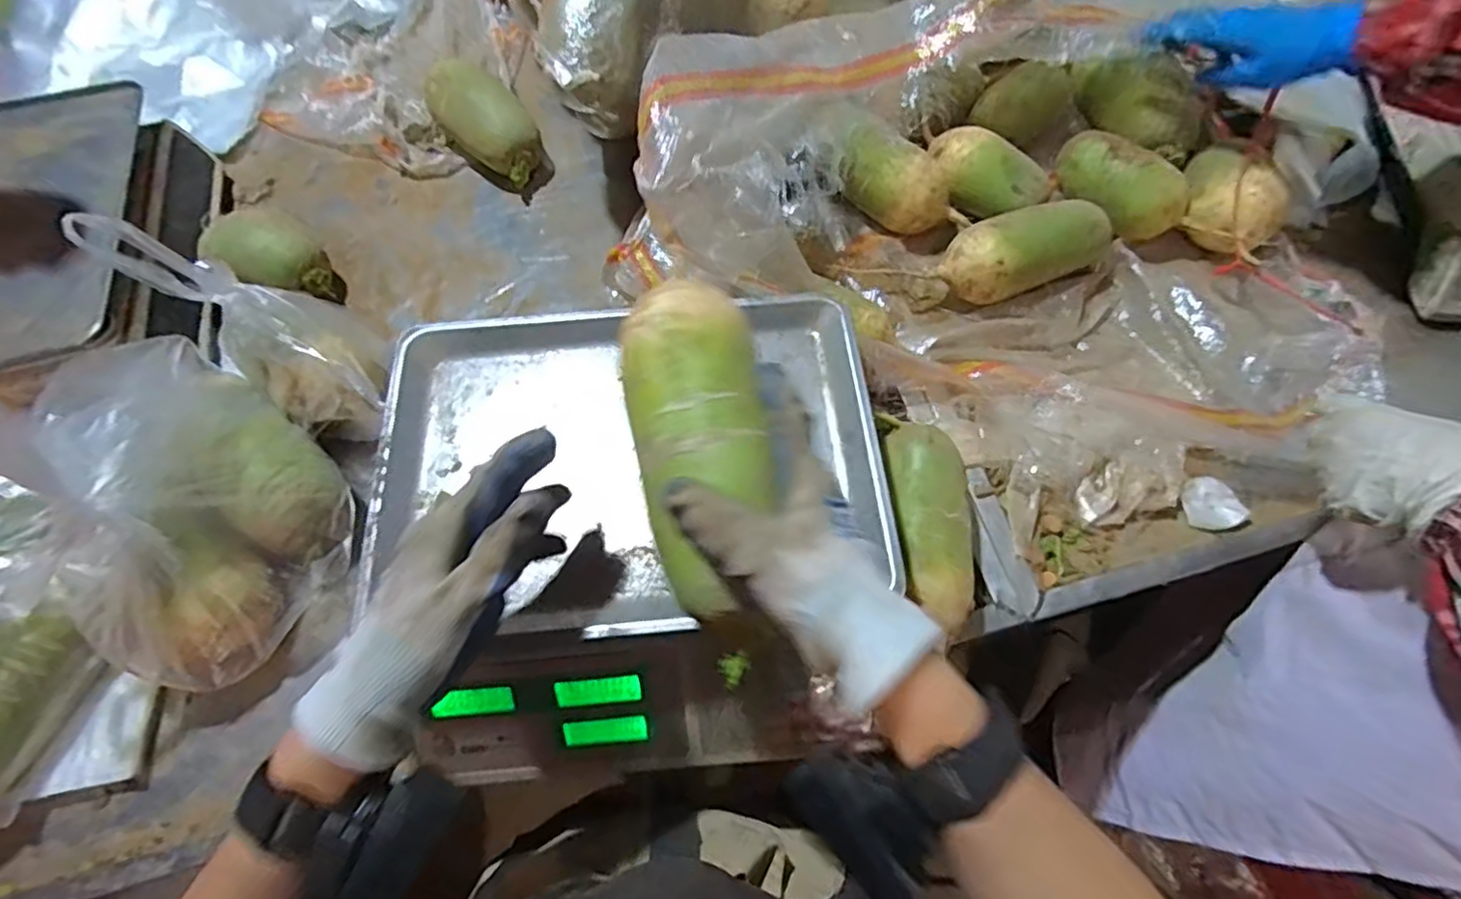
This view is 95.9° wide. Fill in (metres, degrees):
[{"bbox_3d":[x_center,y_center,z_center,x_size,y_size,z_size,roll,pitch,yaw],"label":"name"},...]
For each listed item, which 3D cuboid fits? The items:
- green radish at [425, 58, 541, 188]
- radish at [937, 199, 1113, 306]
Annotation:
[{"bbox_3d":[-0.271,-0.358,0.726,0.077,0.083,0.139,-38,69,-13],"label":"green radish"},{"bbox_3d":[0.276,-0.182,0.628,0.153,0.081,0.070,-19,66,-6],"label":"radish"}]

